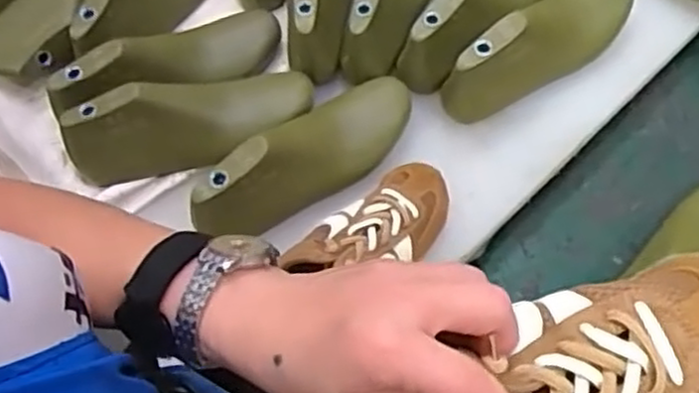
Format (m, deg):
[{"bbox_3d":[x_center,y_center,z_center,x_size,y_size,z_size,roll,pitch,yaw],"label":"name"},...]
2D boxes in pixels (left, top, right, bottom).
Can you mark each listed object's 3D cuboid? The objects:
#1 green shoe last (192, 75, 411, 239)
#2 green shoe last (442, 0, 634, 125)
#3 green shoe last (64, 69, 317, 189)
[{"bbox_3d":[-0.029,-0.038,0.638,0.224,0.070,0.072,-39,68,-15],"label":"green shoe last"},{"bbox_3d":[0.188,-0.157,0.685,0.228,0.069,0.072,-37,67,-14],"label":"green shoe last"},{"bbox_3d":[-0.145,-0.074,0.662,0.223,0.071,0.073,-14,64,-3],"label":"green shoe last"}]

